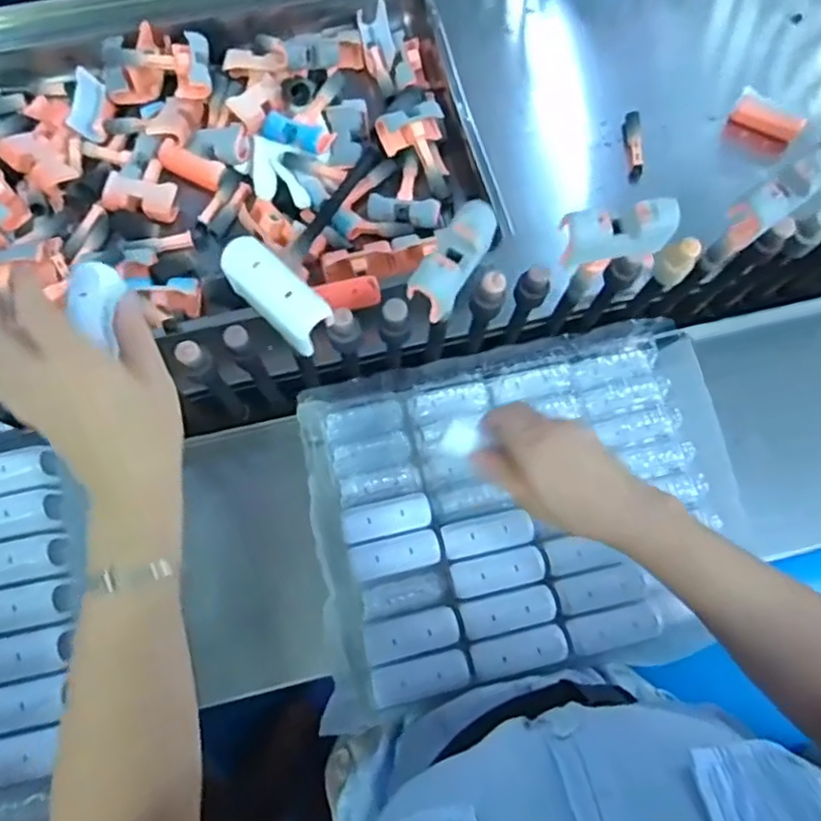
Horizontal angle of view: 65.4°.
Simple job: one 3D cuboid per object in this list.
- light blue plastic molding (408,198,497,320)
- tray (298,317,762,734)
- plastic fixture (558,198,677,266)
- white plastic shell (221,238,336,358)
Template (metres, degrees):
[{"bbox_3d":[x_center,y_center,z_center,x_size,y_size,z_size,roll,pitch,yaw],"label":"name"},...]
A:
[{"bbox_3d":[0.027,-0.098,0.413,0.030,0.032,0.075,29,76,9],"label":"light blue plastic molding"},{"bbox_3d":[0.104,0.076,0.555,0.369,0.051,0.284,-12,73,-3],"label":"tray"},{"bbox_3d":[0.136,-0.117,0.418,0.073,0.030,0.025,-8,73,-2],"label":"plastic fixture"},{"bbox_3d":[-0.085,-0.073,0.399,0.033,0.027,0.077,-44,77,-11],"label":"white plastic shell"}]

